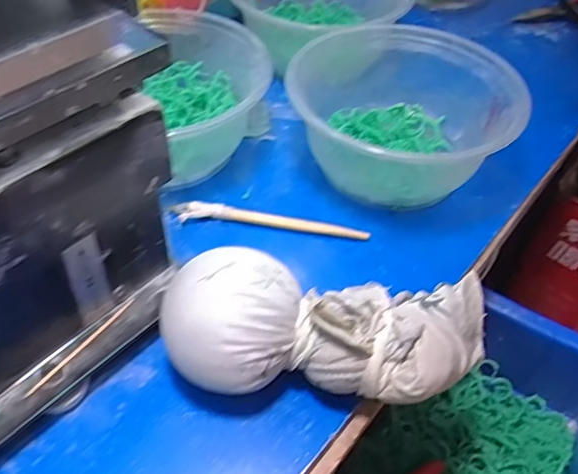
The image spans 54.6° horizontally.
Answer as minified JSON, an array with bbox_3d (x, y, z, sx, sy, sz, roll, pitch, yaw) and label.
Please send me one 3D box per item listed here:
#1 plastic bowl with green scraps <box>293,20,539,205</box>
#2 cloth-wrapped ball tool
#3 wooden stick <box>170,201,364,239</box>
[{"bbox_3d":[0.070,-0.069,0.339,0.127,0.060,0.126,2,47,-2],"label":"plastic bowl with green scraps"},{"bbox_3d":[0.023,0.042,0.248,0.148,0.051,0.065,0,47,-4],"label":"cloth-wrapped ball tool"},{"bbox_3d":[-0.011,-0.009,0.322,0.112,0.008,0.013,6,47,1],"label":"wooden stick"}]

